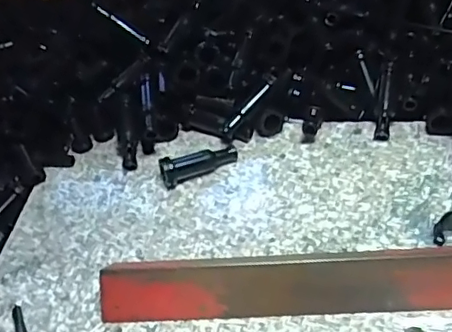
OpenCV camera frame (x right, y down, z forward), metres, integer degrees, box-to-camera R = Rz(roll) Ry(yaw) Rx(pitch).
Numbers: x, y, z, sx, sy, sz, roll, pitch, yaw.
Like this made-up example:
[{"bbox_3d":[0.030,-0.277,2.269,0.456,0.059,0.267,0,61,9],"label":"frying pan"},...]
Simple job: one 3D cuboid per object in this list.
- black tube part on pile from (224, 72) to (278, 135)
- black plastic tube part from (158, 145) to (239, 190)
[{"bbox_3d":[0.021,-0.055,0.508,0.010,0.008,0.067,33,79,35],"label":"black tube part on pile"},{"bbox_3d":[-0.023,-0.004,0.490,0.070,0.023,0.019,-25,46,-18],"label":"black plastic tube part"}]

